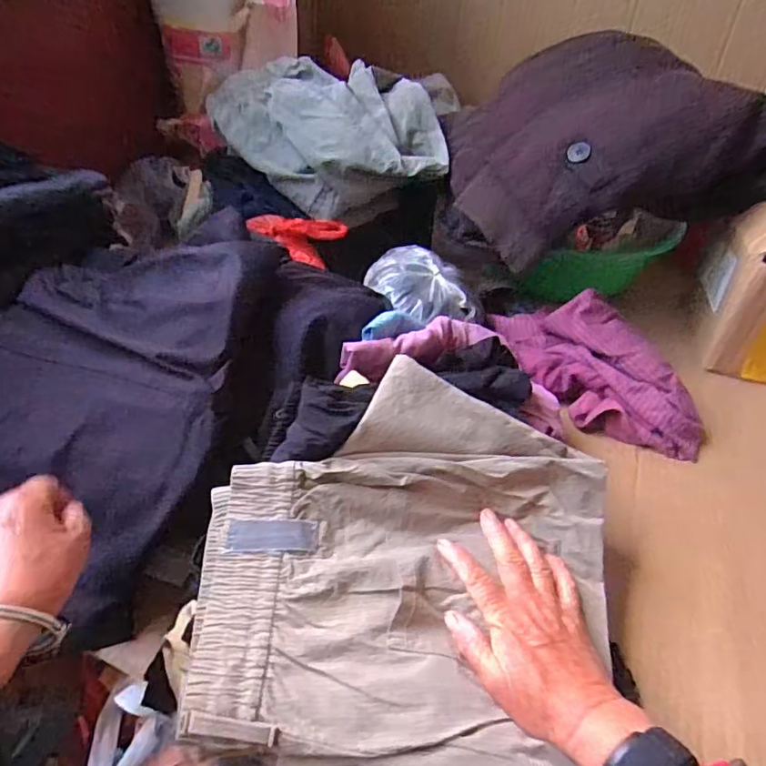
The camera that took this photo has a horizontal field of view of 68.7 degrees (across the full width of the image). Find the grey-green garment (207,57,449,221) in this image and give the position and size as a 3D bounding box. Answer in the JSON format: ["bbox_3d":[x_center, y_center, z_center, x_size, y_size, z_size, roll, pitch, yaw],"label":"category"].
[{"bbox_3d":[-0.077,-0.345,0.790,0.303,0.142,0.223,-8,41,-12],"label":"grey-green garment"}]

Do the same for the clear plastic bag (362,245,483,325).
[{"bbox_3d":[0.048,-0.126,0.701,0.136,0.058,0.141,-16,44,-22],"label":"clear plastic bag"}]

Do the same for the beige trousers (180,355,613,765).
[{"bbox_3d":[0.026,0.121,0.405,0.300,0.077,0.264,8,56,-1],"label":"beige trousers"}]

